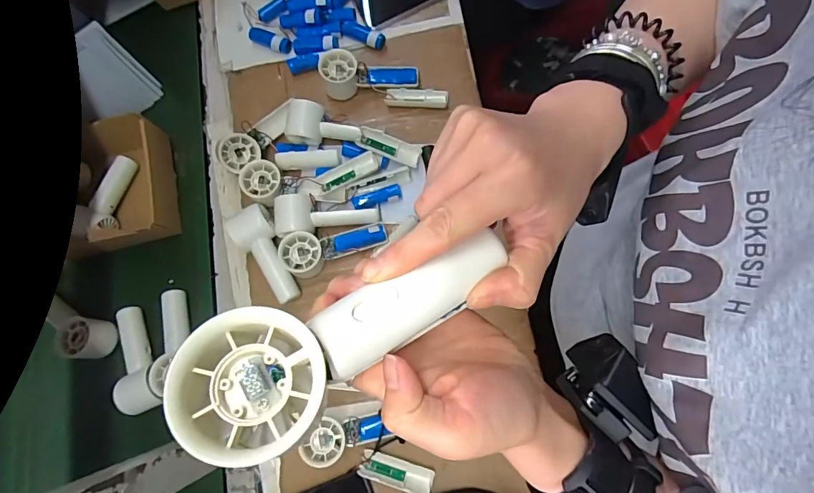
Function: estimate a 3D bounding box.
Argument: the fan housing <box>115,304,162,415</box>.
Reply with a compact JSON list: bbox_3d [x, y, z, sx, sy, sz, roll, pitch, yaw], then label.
[{"bbox_3d":[-0.386,0.159,0.607,0.060,0.053,0.154,-20,77,1],"label":"fan housing"}]

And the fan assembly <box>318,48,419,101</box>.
[{"bbox_3d":[-0.059,-0.267,0.647,0.148,0.045,0.049,-2,78,5],"label":"fan assembly"}]

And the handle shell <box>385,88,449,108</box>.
[{"bbox_3d":[0.015,-0.231,0.653,0.095,0.015,0.026,3,79,6],"label":"handle shell"}]

